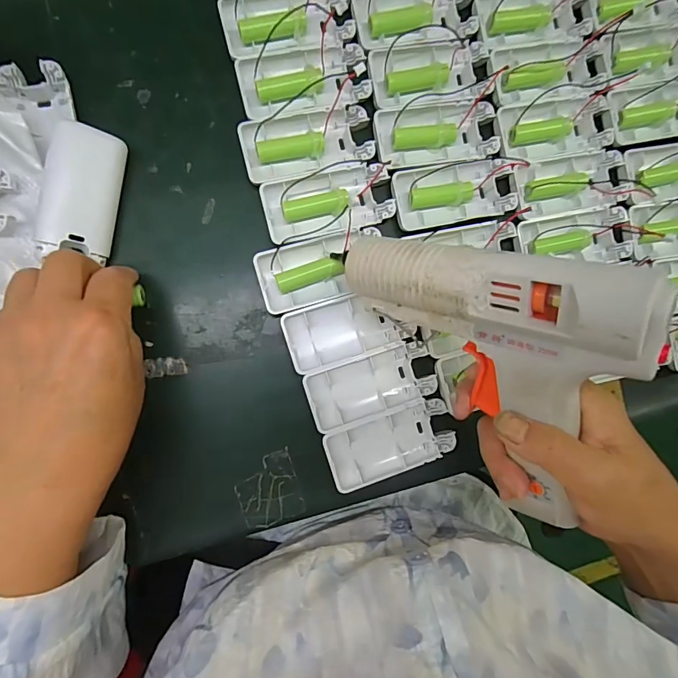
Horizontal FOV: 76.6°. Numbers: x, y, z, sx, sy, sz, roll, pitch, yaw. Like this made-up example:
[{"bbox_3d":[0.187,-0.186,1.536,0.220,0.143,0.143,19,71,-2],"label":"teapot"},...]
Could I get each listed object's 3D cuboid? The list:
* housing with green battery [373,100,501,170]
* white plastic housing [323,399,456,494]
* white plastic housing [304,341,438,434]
[{"bbox_3d":[0.073,-0.155,0.327,0.092,0.017,0.045,-10,89,-8],"label":"housing with green battery"},{"bbox_3d":[0.038,0.077,0.319,0.093,0.013,0.045,-19,90,-9],"label":"white plastic housing"},{"bbox_3d":[0.024,0.033,0.320,0.092,0.015,0.044,-18,90,-9],"label":"white plastic housing"}]

